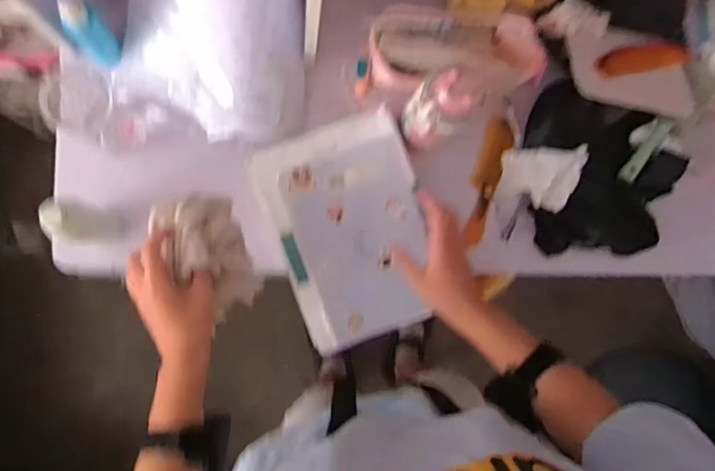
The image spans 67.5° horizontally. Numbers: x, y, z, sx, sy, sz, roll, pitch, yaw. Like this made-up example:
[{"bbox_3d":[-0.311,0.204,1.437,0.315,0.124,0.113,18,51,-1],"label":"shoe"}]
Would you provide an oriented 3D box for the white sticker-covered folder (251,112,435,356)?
[{"bbox_3d":[-0.005,-0.002,0.737,0.200,0.036,0.282,-20,91,-7],"label":"white sticker-covered folder"}]

